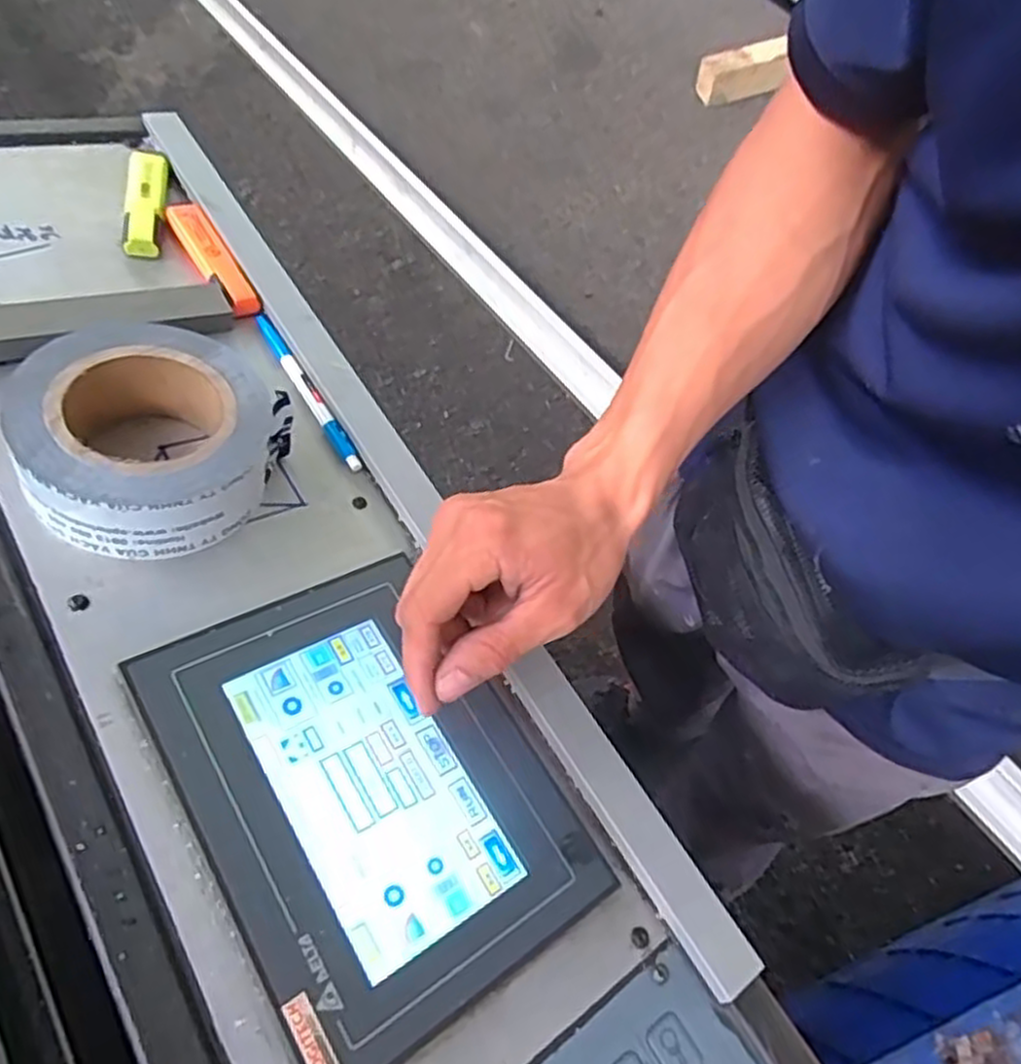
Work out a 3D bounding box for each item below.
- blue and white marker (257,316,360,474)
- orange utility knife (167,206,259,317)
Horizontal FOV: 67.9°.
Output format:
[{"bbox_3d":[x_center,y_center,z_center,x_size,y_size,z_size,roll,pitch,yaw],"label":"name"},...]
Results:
[{"bbox_3d":[-0.135,-0.095,0.499,0.011,0.006,0.142,-31,68,-15],"label":"blue and white marker"},{"bbox_3d":[-0.212,-0.194,0.539,0.026,0.009,0.115,-25,67,-26],"label":"orange utility knife"}]

